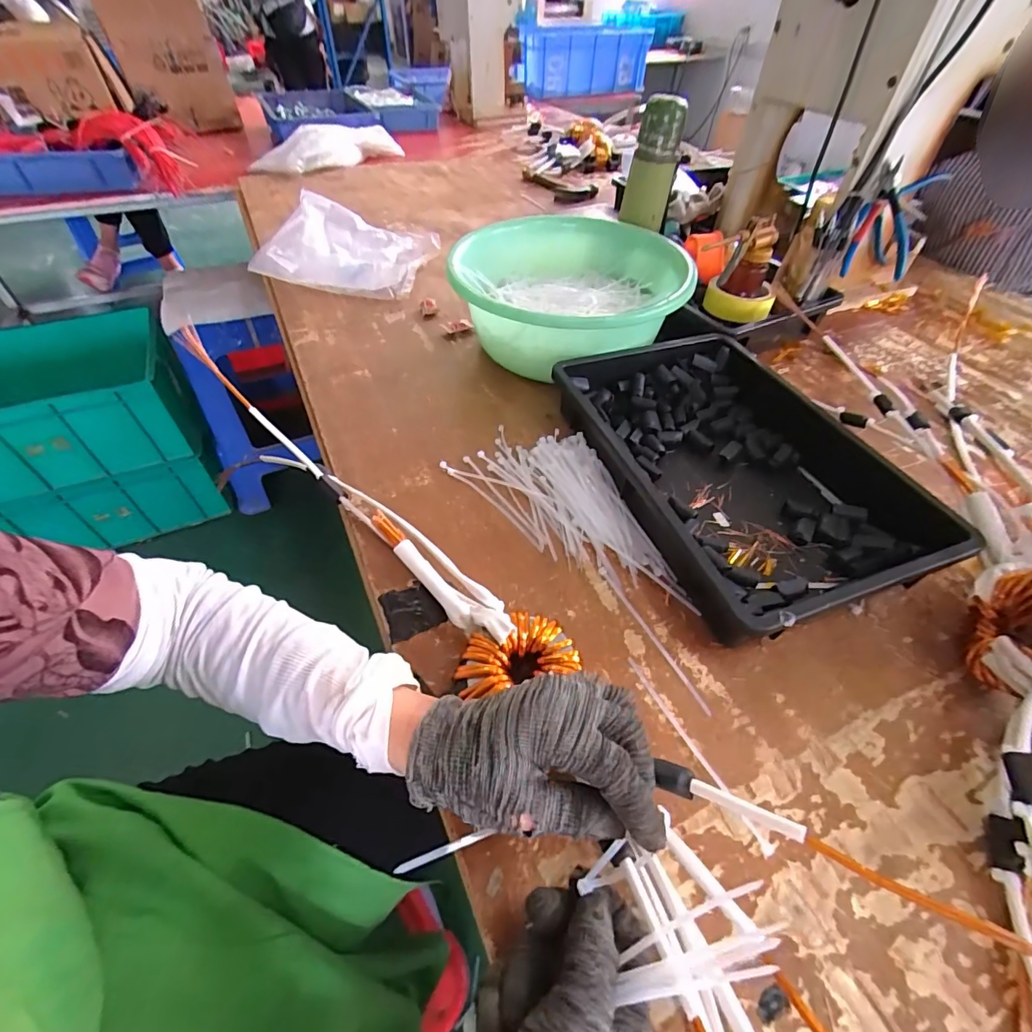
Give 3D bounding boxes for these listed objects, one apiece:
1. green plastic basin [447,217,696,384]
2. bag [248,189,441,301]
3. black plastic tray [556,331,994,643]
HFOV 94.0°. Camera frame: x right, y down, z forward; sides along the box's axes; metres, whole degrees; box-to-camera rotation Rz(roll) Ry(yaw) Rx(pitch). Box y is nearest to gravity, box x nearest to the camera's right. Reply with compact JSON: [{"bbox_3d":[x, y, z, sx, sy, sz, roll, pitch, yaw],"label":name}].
[{"bbox_3d":[0.069,-0.294,0.670,0.298,0.123,0.319,1,49,-1],"label":"green plastic basin"},{"bbox_3d":[-0.273,-0.453,0.801,0.259,0.106,0.181,-2,49,-4],"label":"bag"},{"bbox_3d":[0.227,-0.059,0.507,0.265,0.062,0.368,-14,51,-14],"label":"black plastic tray"}]

